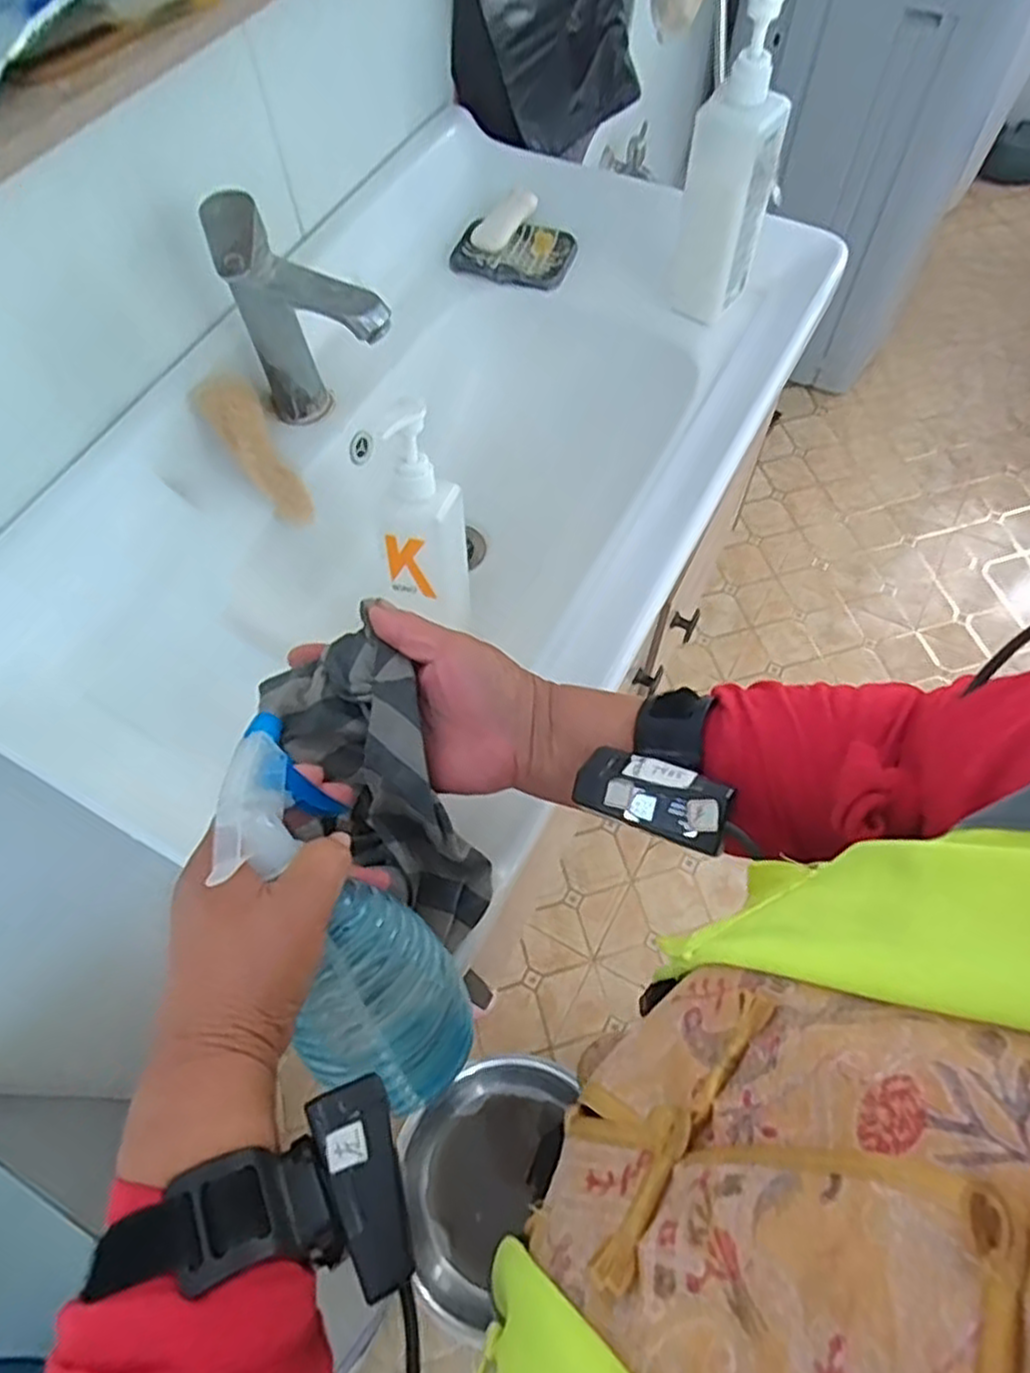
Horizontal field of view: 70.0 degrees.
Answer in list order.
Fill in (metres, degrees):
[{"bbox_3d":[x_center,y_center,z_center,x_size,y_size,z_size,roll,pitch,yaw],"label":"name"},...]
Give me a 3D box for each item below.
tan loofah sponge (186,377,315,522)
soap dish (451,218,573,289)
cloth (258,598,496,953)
[{"bbox_3d":[-0.224,-0.205,0.653,0.053,0.044,0.136,-36,103,-17],"label":"tan loofah sponge"},{"bbox_3d":[-0.002,-0.450,0.765,0.121,0.021,0.079,14,62,10],"label":"soap dish"},{"bbox_3d":[-0.072,0.065,0.416,0.083,0.054,0.179,-29,103,-13],"label":"cloth"}]

